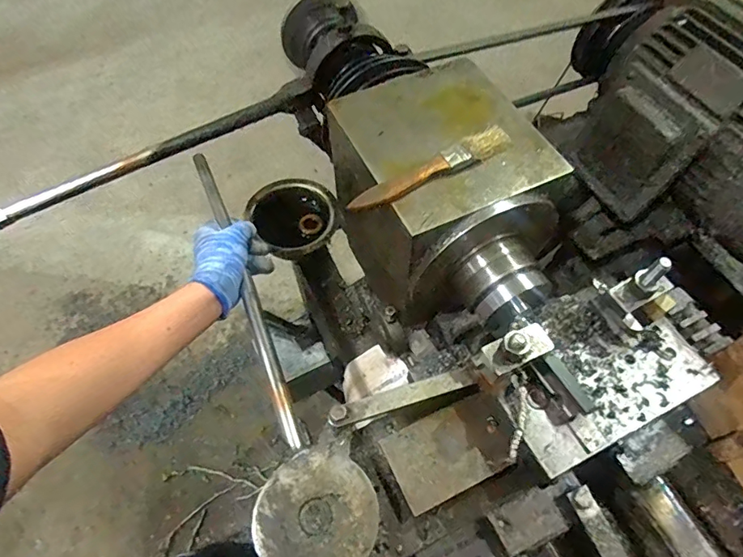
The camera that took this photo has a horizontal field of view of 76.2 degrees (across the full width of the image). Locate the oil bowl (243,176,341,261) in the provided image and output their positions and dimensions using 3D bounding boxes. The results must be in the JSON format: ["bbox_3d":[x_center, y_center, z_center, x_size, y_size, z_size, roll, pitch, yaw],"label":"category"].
[{"bbox_3d":[-0.116,-0.081,0.703,0.123,0.072,0.123,0,58,0],"label":"oil bowl"}]

